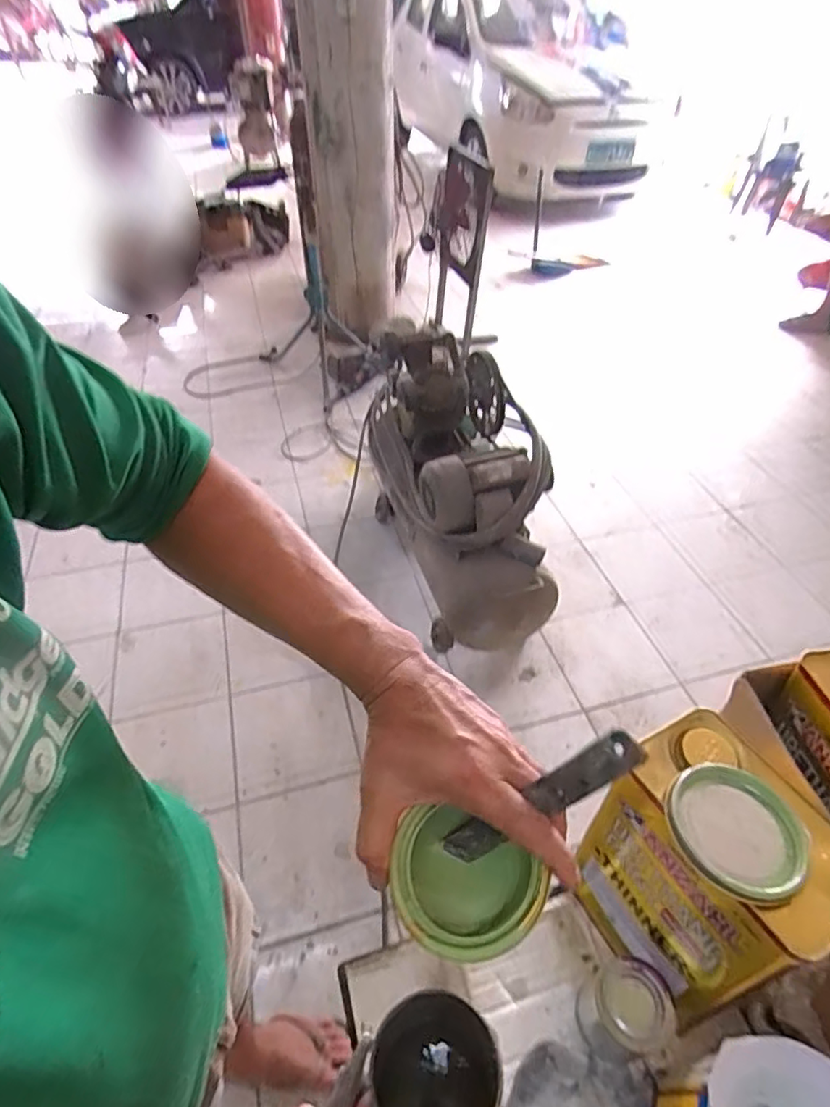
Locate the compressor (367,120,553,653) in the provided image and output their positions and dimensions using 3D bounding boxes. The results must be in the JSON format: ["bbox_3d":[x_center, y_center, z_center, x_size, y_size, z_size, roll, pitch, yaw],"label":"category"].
[{"bbox_3d":[0.121,-0.192,1.673,0.381,0.612,0.901,-8,45,-8],"label":"compressor"}]

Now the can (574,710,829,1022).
[{"bbox_3d":[0.245,0.276,0.501,0.117,0.227,0.163,-22,49,-21],"label":"can"}]

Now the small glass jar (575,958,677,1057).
[{"bbox_3d":[0.185,0.407,0.513,0.066,0.078,0.063,0,45,0],"label":"small glass jar"}]

